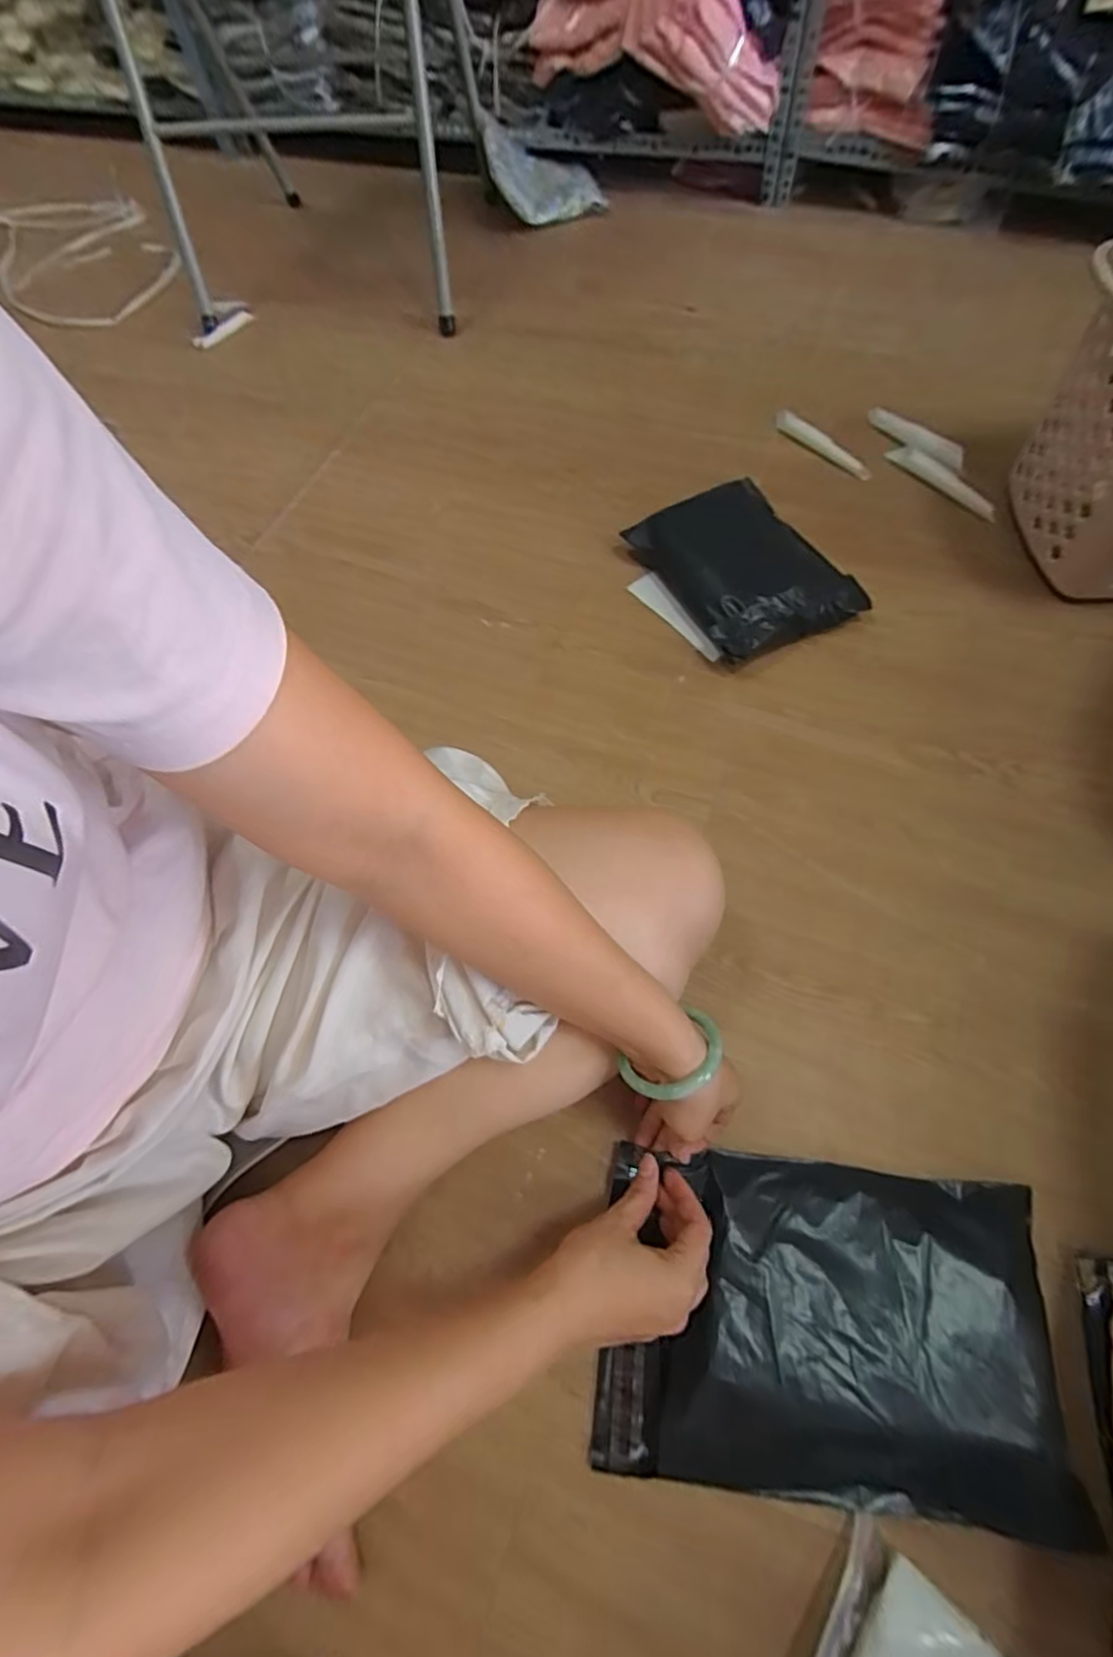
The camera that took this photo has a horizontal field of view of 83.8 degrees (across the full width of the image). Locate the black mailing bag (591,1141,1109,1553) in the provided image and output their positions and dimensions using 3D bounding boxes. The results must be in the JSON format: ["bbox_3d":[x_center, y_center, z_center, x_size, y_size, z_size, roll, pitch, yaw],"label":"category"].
[{"bbox_3d":[0.177,0.331,0.418,0.282,0.041,0.184,3,64,5],"label":"black mailing bag"}]

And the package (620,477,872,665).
[{"bbox_3d":[0.217,-0.308,0.725,0.179,0.053,0.230,-25,65,-9],"label":"package"}]

